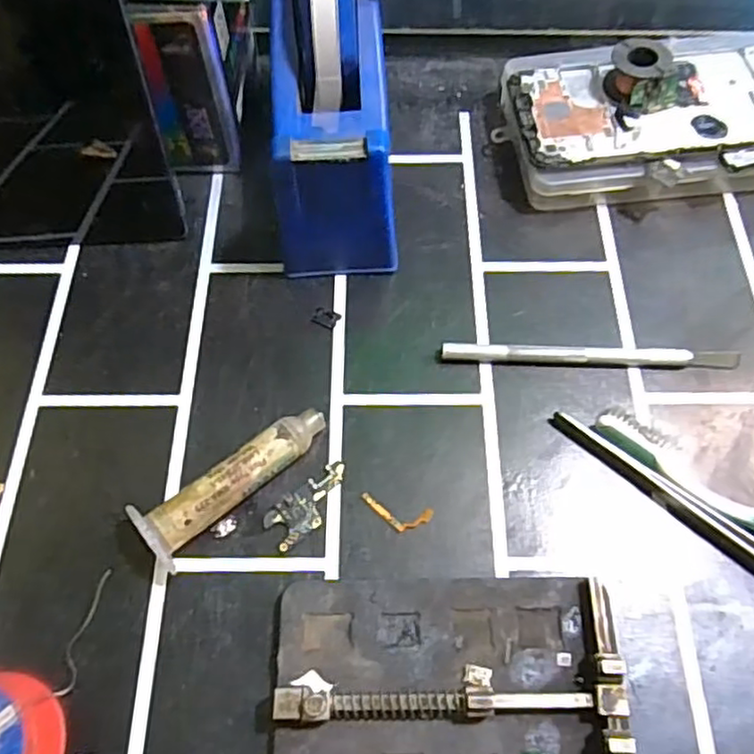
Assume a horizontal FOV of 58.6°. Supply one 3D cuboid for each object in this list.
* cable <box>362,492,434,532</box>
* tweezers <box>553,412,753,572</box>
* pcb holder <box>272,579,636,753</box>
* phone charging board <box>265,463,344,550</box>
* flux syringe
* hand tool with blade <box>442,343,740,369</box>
[{"bbox_3d":[0.008,0.058,0.287,0.031,0.004,0.013,13,61,6],"label":"cable"},{"bbox_3d":[0.138,0.061,0.282,0.144,0.007,0.012,35,68,16],"label":"tweezers"},{"bbox_3d":[0.026,0.118,0.246,0.123,0.020,0.086,0,63,0],"label":"pcb holder"},{"bbox_3d":[-0.028,0.054,0.289,0.042,0.004,0.018,-37,69,-17],"label":"phone charging board"},{"bbox_3d":[-0.057,0.045,0.284,0.086,0.020,0.025,-34,68,-16],"label":"flux syringe"},{"bbox_3d":[0.101,-0.010,0.319,0.138,0.007,0.009,2,63,1],"label":"hand tool with blade"}]

